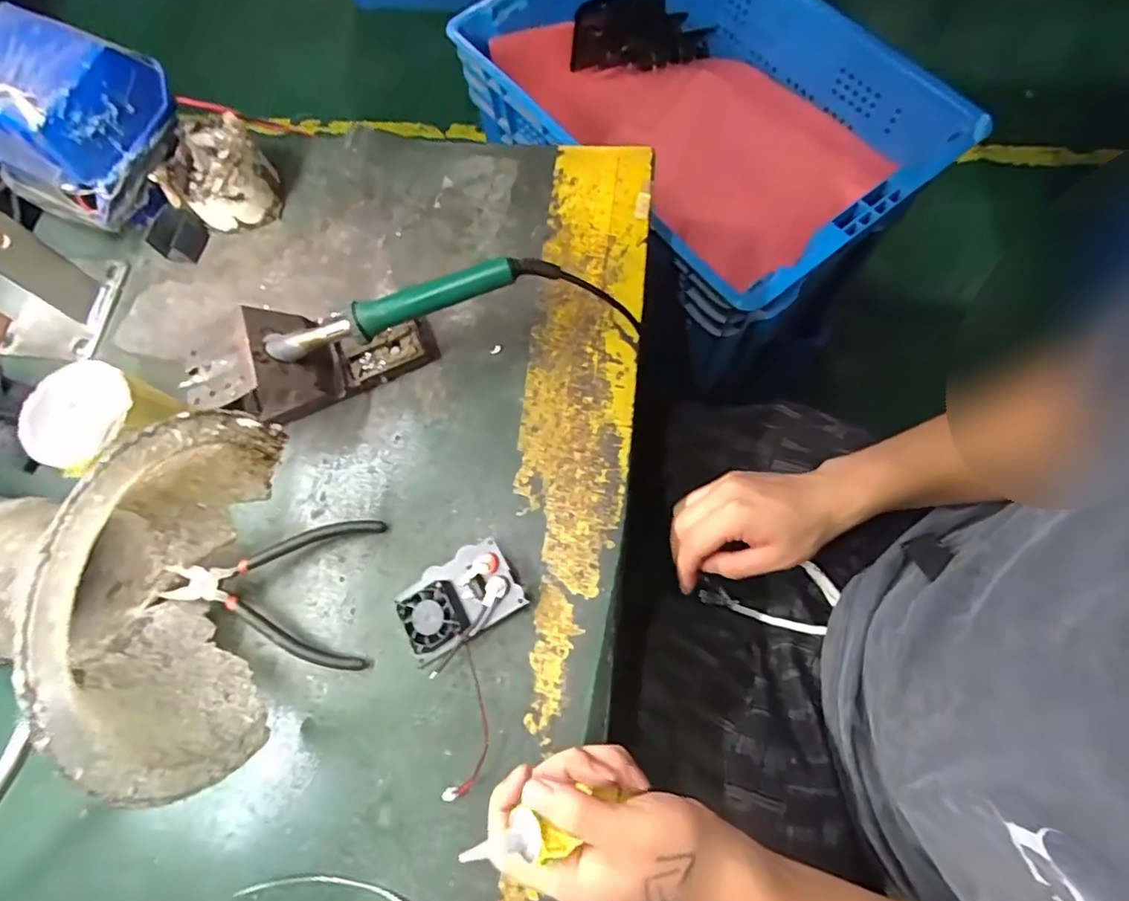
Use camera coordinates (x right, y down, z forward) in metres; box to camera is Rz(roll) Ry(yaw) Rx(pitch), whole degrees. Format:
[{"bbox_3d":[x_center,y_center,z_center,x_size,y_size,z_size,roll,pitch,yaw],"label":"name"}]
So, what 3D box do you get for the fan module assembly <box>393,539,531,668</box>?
[{"bbox_3d":[-0.077,0.107,0.425,0.087,0.028,0.057,-30,73,-7],"label":"fan module assembly"}]

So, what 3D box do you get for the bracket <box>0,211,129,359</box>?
[{"bbox_3d":[-0.462,-0.147,0.492,0.087,0.108,0.102,4,72,4],"label":"bracket"}]

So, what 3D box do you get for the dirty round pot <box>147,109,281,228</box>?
[{"bbox_3d":[-0.316,-0.256,0.539,0.092,0.060,0.082,5,72,4],"label":"dirty round pot"}]

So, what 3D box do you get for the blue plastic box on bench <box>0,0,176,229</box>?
[{"bbox_3d":[-0.425,-0.288,0.501,0.111,0.109,0.144,23,75,11],"label":"blue plastic box on bench"}]

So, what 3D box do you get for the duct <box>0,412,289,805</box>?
[{"bbox_3d":[-0.380,0.081,0.358,0.359,0.197,0.204,1,72,3],"label":"duct"}]

